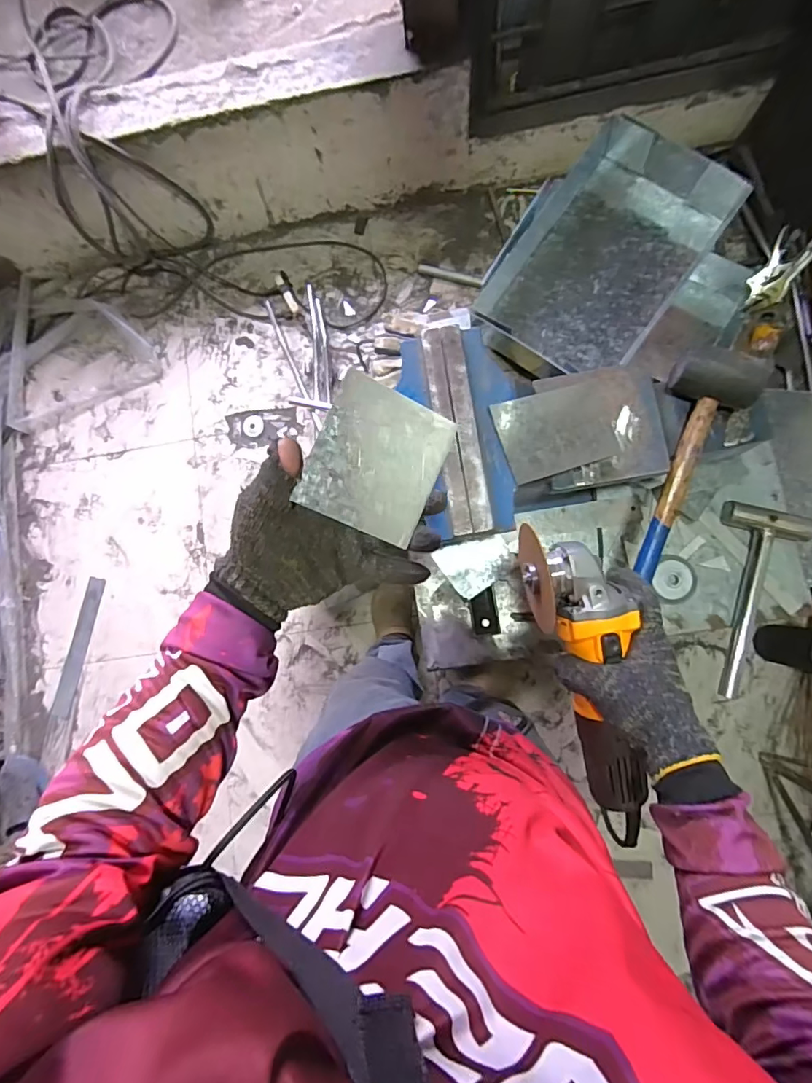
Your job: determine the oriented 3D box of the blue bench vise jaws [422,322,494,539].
[{"bbox_3d":[0.060,-0.133,0.585,0.049,0.012,0.245,-10,83,4],"label":"blue bench vise jaws"}]

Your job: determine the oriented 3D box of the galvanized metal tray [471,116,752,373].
[{"bbox_3d":[0.305,-0.447,0.776,0.257,0.077,0.387,36,88,8],"label":"galvanized metal tray"}]

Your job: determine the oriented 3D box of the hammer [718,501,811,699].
[{"bbox_3d":[0.545,0.092,0.759,0.112,0.059,0.301,7,84,6],"label":"hammer"}]

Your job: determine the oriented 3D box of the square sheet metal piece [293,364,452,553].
[{"bbox_3d":[-0.021,-0.063,0.386,0.096,0.006,0.106,23,87,-19],"label":"square sheet metal piece"}]

